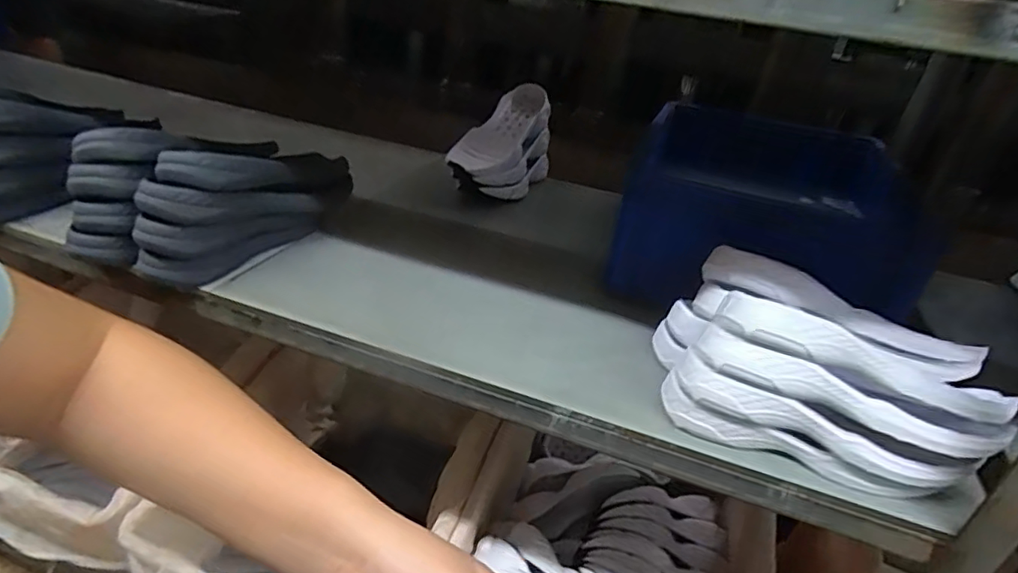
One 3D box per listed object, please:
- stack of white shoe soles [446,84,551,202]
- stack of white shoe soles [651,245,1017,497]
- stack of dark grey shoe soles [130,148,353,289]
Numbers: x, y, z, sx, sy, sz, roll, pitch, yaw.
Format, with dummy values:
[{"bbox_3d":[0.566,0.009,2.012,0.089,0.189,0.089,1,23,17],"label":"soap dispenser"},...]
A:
[{"bbox_3d":[-0.017,-0.254,1.045,0.133,0.167,0.229,19,30,13],"label":"stack of white shoe soles"},{"bbox_3d":[0.283,0.084,0.541,0.293,0.137,0.134,21,31,18],"label":"stack of white shoe soles"},{"bbox_3d":[-0.305,-0.111,0.745,0.091,0.152,0.306,21,31,18],"label":"stack of dark grey shoe soles"}]

